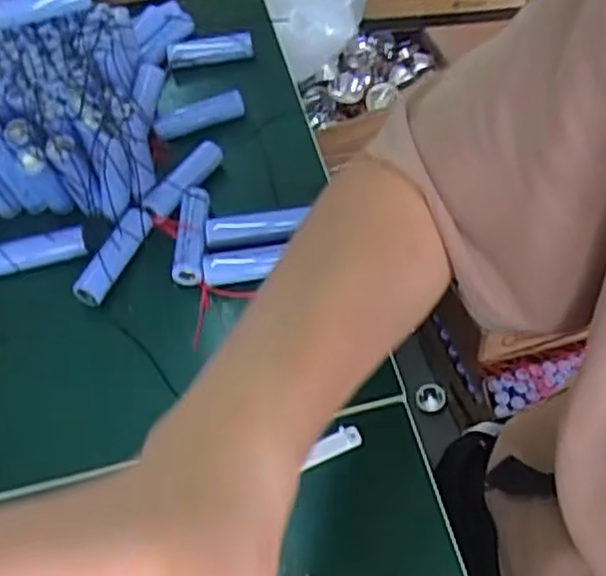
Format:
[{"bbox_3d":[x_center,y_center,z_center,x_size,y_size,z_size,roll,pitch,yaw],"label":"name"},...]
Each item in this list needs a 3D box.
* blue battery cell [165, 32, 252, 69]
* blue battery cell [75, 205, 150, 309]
[{"bbox_3d":[-0.071,-0.182,0.581,0.064,0.018,0.021,-6,51,3],"label":"blue battery cell"},{"bbox_3d":[-0.109,-0.015,0.436,0.068,0.014,0.019,-51,58,14],"label":"blue battery cell"}]

